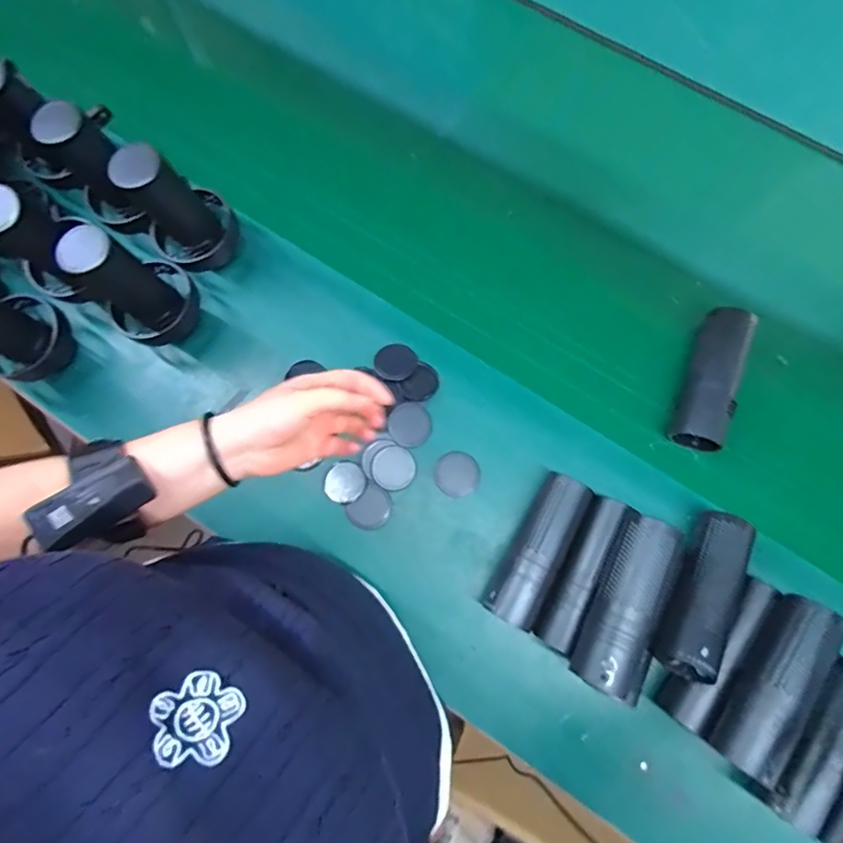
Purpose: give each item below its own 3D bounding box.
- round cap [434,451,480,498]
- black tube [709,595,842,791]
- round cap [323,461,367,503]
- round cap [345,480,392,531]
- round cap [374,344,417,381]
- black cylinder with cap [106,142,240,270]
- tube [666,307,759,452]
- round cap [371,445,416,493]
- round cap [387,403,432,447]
[{"bbox_3d":[0.041,0.060,0.597,0.050,0.007,0.050,0,77,2],"label":"round cap"},{"bbox_3d":[0.320,0.237,0.477,0.057,0.051,0.162,34,81,9],"label":"black tube"},{"bbox_3d":[-0.087,0.070,0.596,0.047,0.007,0.043,0,77,2],"label":"round cap"},{"bbox_3d":[-0.057,0.100,0.595,0.051,0.005,0.043,-44,80,-8],"label":"round cap"},{"bbox_3d":[-0.031,-0.071,0.623,0.049,0.010,0.047,0,77,2],"label":"round cap"},{"bbox_3d":[-0.271,-0.236,0.587,0.096,0.157,0.077,-34,79,-6],"label":"black cylinder with cap"},{"bbox_3d":[0.328,-0.051,0.587,0.051,0.044,0.159,18,79,6],"label":"tube"},{"bbox_3d":[-0.032,0.054,0.600,0.049,0.009,0.048,0,77,2],"label":"round cap"},{"bbox_3d":[-0.013,0.004,0.606,0.049,0.004,0.050,0,92,-12],"label":"round cap"}]

